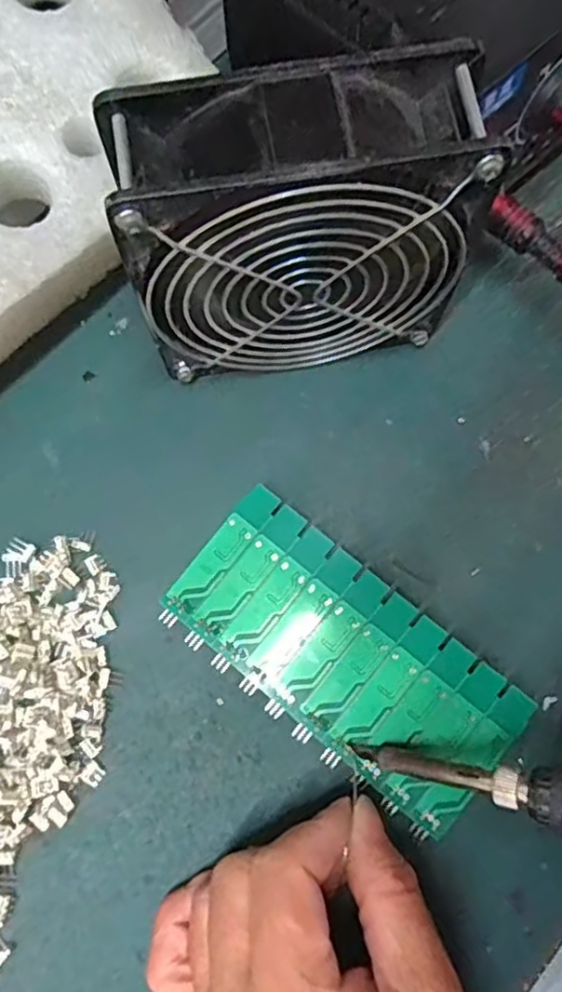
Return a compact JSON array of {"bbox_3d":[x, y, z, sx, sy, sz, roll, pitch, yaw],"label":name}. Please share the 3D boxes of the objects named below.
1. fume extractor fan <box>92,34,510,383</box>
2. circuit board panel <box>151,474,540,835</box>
[{"bbox_3d":[0.005,-0.090,0.247,0.121,0.117,0.048,-9,77,-3],"label":"fume extractor fan"},{"bbox_3d":[0.025,0.062,0.263,0.137,0.009,0.064,38,79,9],"label":"circuit board panel"}]

